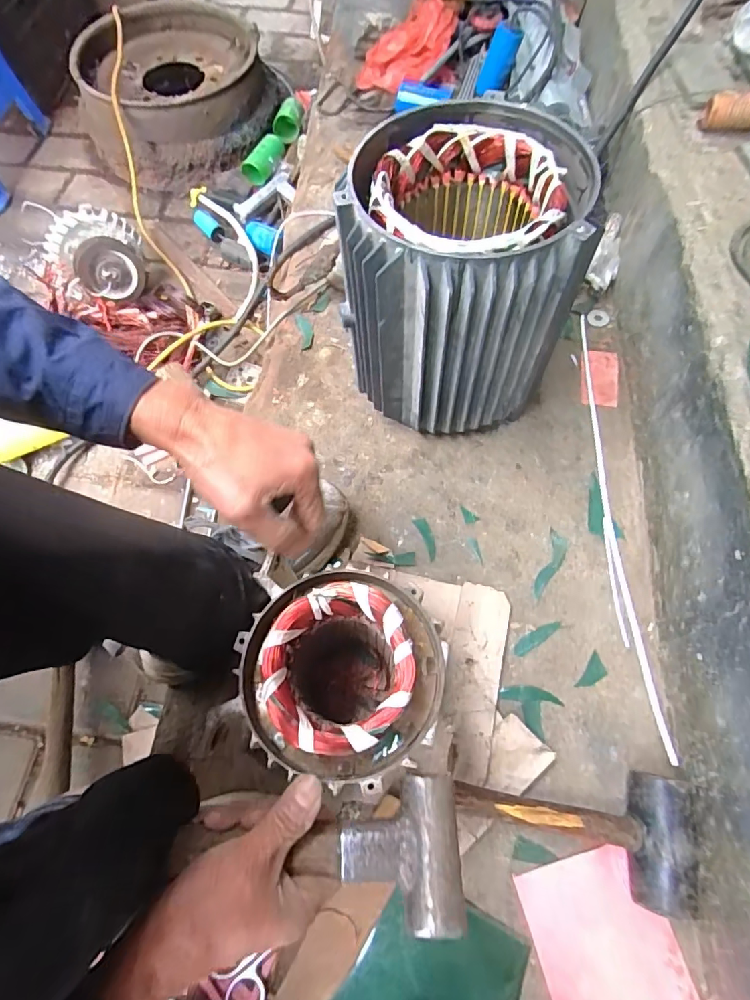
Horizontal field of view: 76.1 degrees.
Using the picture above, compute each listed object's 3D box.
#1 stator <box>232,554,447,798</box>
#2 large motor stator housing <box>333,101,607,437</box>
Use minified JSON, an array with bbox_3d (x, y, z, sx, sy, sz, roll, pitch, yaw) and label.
[{"bbox_3d":[-0.026,0.150,0.411,0.148,0.163,0.144,2,66,1],"label":"stator"},{"bbox_3d":[0.082,-0.232,0.546,0.229,0.265,0.223,4,66,2],"label":"large motor stator housing"}]

